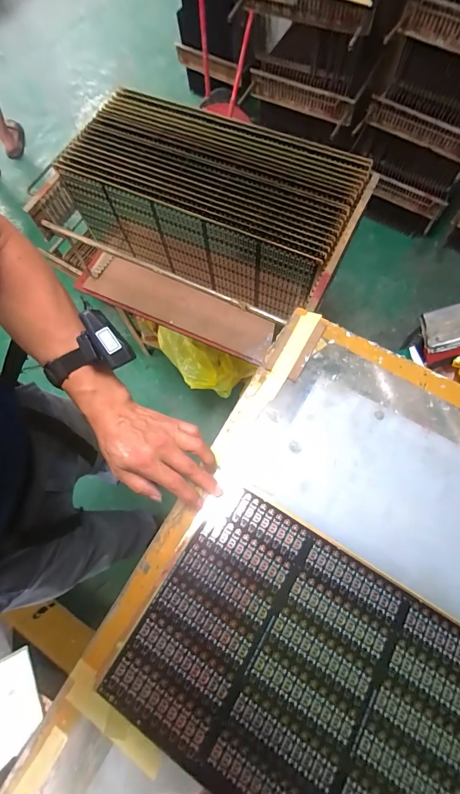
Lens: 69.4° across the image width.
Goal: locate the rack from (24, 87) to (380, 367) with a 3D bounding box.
[{"bbox_3d":[-0.063,-0.392,0.803,0.643,0.302,0.370,24,75,11],"label":"rack"}]

